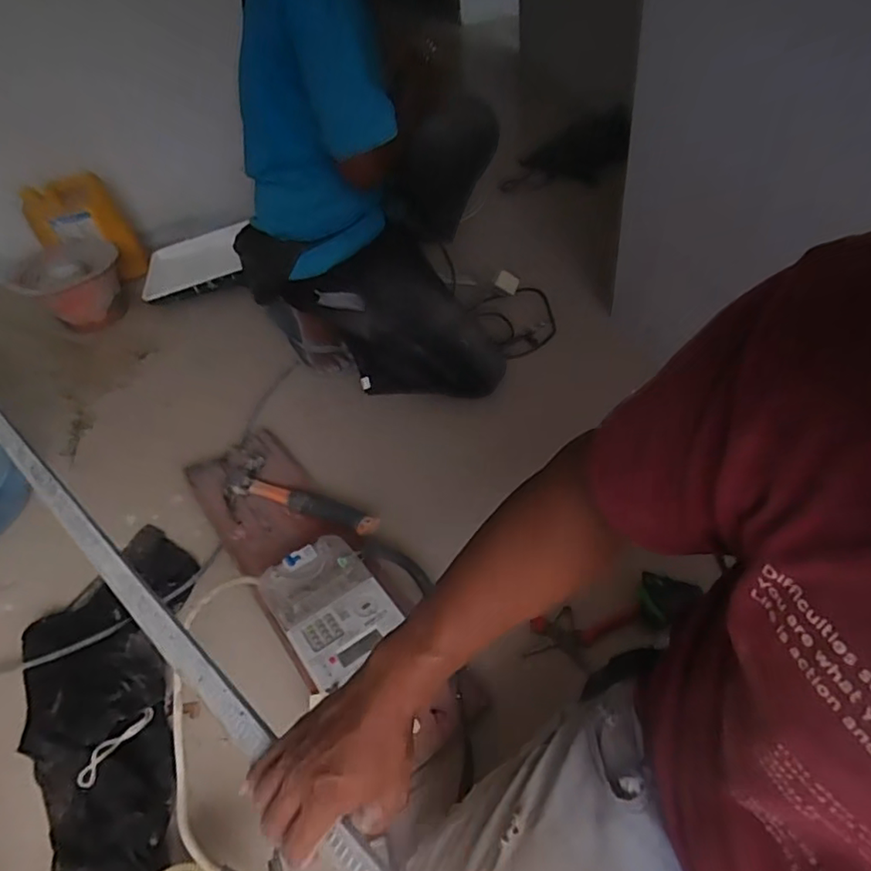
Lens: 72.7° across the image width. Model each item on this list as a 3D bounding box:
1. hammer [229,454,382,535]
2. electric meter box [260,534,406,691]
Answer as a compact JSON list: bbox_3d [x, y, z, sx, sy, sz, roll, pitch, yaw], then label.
[{"bbox_3d":[-0.229,0.103,1.002,0.296,0.026,0.089,16,51,23],"label":"hammer"},{"bbox_3d":[-0.139,0.234,0.802,0.132,0.058,0.198,-31,49,-20],"label":"electric meter box"}]

